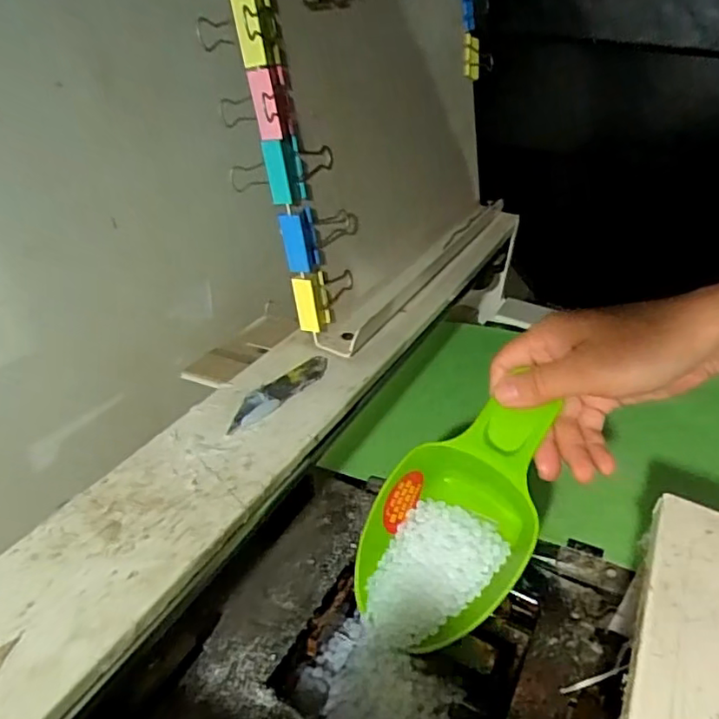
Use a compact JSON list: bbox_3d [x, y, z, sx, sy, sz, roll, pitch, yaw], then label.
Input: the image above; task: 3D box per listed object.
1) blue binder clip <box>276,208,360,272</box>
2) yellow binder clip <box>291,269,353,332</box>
[{"bbox_3d":[-0.028,-0.097,0.436,0.021,0.040,0.079,18,36,20],"label":"blue binder clip"},{"bbox_3d":[-0.026,-0.048,0.450,0.020,0.051,0.061,18,36,20],"label":"yellow binder clip"}]

